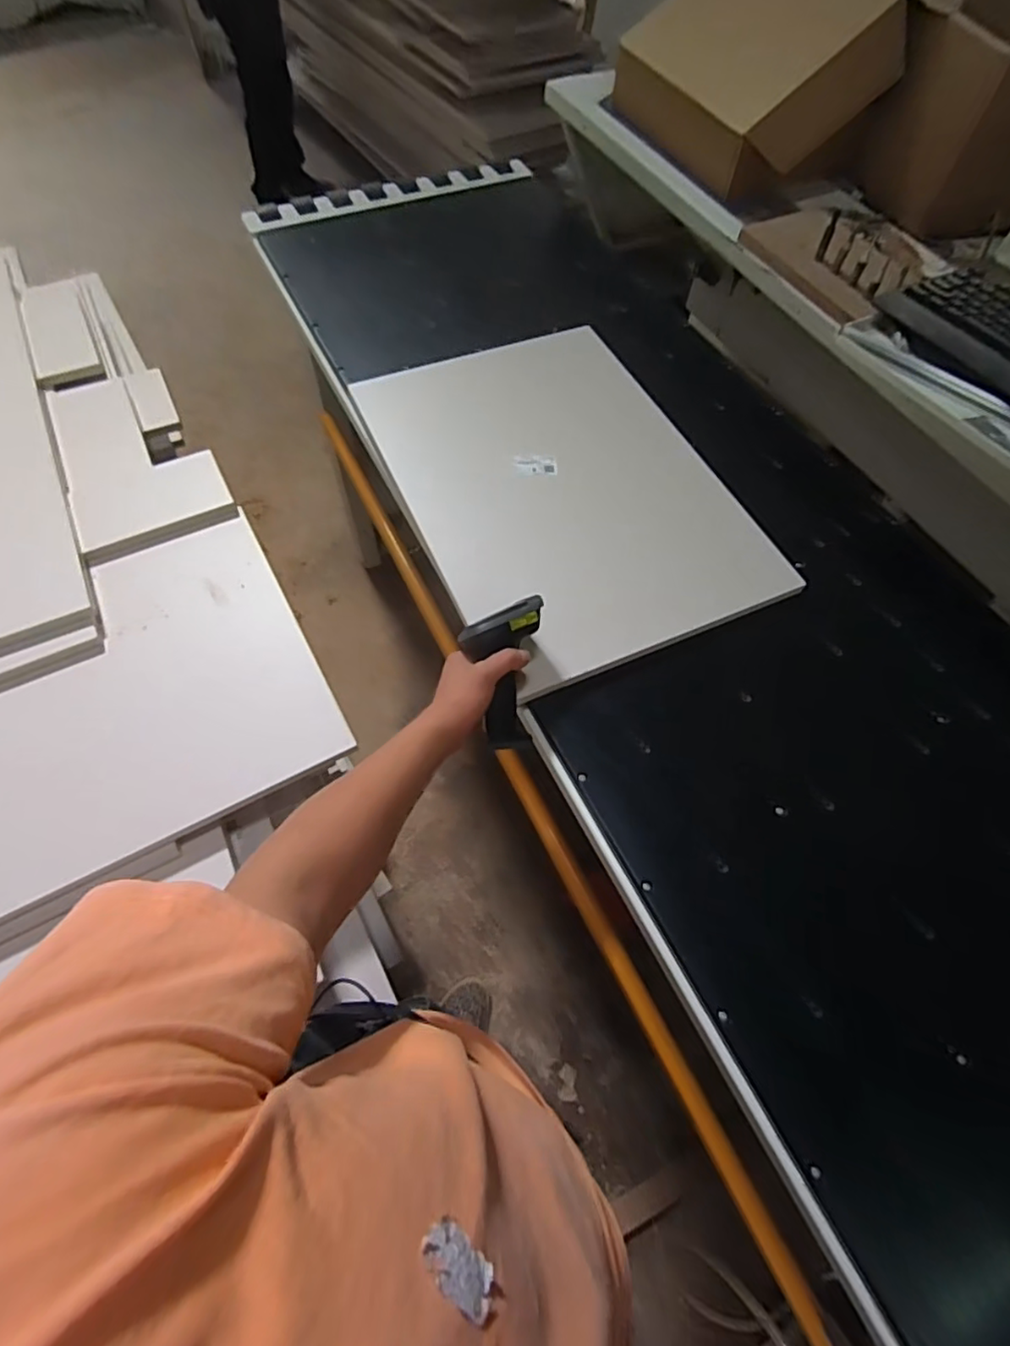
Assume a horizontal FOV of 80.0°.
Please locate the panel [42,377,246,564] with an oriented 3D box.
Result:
[{"bbox_3d":[-0.654,-0.389,1.053,0.232,0.029,0.465,-27,66,-15],"label":"panel"}]

